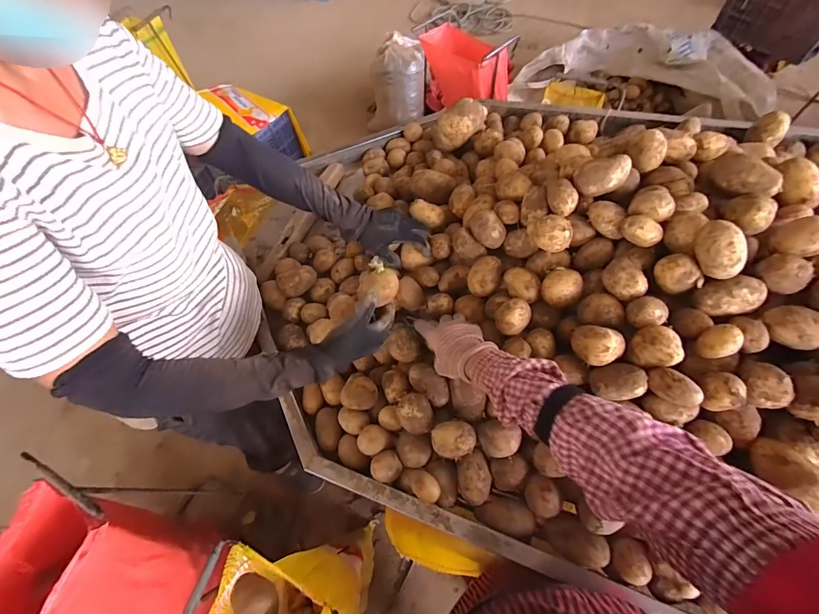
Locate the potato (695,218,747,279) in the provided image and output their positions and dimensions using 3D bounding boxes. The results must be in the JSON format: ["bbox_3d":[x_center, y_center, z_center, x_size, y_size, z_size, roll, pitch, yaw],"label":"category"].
[{"bbox_3d":[0.402,-0.075,0.470,0.042,0.043,0.075,2,78,-6],"label":"potato"}]

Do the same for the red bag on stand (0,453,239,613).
[{"bbox_3d":[-0.720,0.634,0.899,0.285,0.637,0.348,14,63,11],"label":"red bag on stand"}]

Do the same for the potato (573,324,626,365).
[{"bbox_3d":[0.250,0.047,0.484,0.046,0.039,0.059,-40,66,-17],"label":"potato"}]

